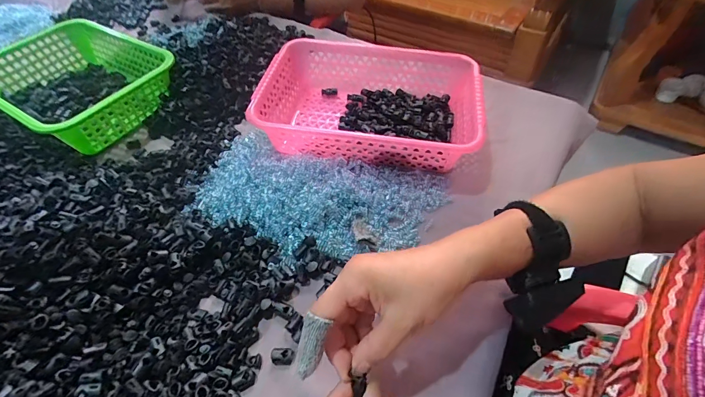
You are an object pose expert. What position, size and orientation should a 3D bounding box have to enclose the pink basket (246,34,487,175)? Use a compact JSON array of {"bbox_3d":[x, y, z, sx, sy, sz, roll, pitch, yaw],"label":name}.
[{"bbox_3d":[0.027,-0.142,0.527,0.310,0.071,0.220,8,52,9],"label":"pink basket"}]

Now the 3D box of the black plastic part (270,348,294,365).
[{"bbox_3d":[-0.069,0.155,0.345,0.022,0.011,0.015,-2,51,2],"label":"black plastic part"}]

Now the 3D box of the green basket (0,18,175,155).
[{"bbox_3d":[-0.467,-0.194,0.593,0.294,0.077,0.216,25,57,21],"label":"green basket"}]

